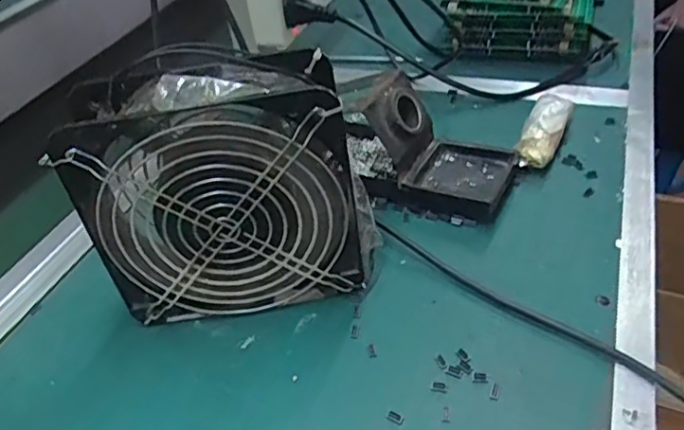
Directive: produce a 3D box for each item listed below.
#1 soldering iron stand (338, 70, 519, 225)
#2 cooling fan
[{"bbox_3d":[0.060,-0.057,0.448,0.137,0.072,0.079,20,47,30],"label":"soldering iron stand"},{"bbox_3d":[-0.067,-0.014,0.356,0.152,0.152,0.059,-8,40,0],"label":"cooling fan"}]

